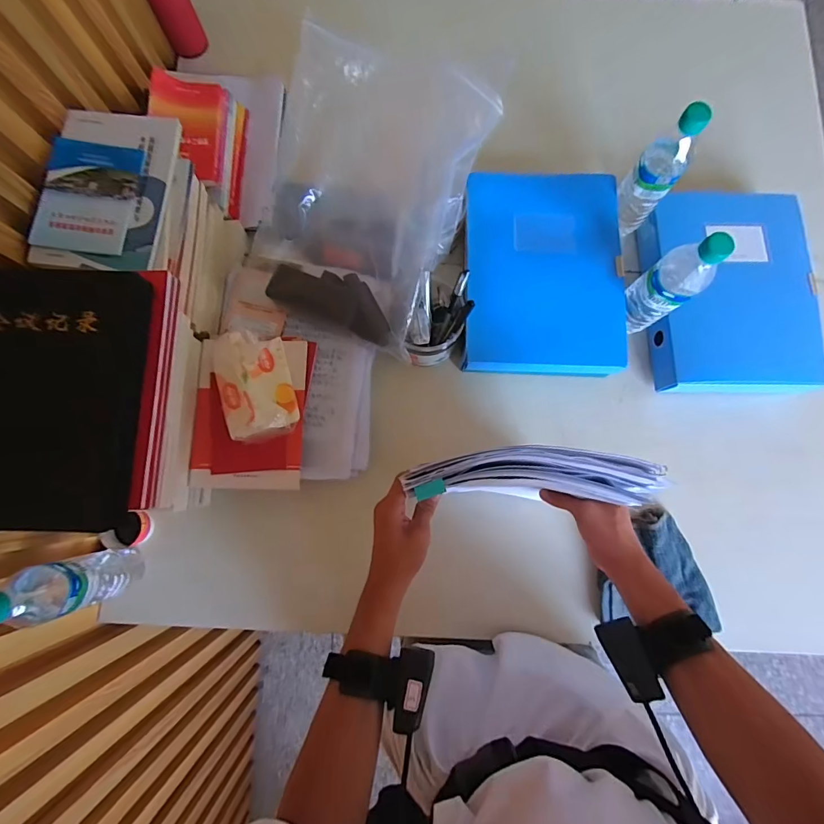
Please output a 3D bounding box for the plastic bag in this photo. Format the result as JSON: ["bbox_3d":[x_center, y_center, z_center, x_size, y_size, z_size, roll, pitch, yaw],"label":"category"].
[{"bbox_3d":[-0.068,-0.304,0.586,0.265,0.147,0.351,24,81,5],"label":"plastic bag"}]

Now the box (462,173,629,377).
[{"bbox_3d":[0.202,-0.216,0.647,0.231,0.051,0.307,1,80,1],"label":"box"}]

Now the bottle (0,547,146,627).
[{"bbox_3d":[-0.423,0.215,0.514,0.058,0.226,0.060,-12,80,-2],"label":"bottle"}]

